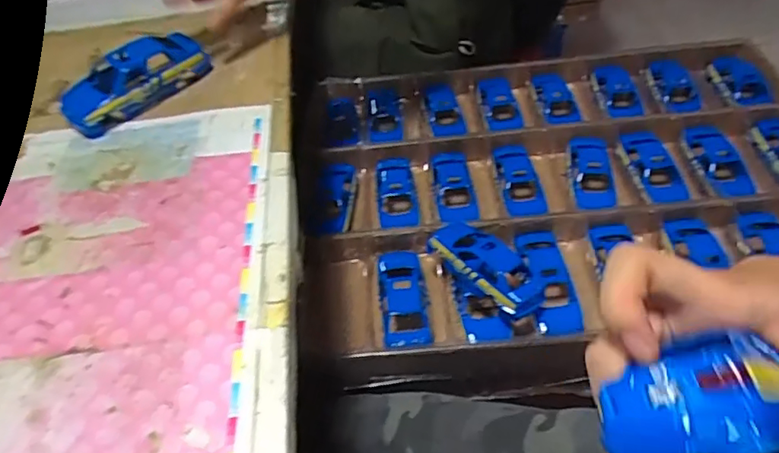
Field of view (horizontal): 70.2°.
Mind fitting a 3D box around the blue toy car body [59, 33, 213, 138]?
[{"bbox_3d":[-0.219,-0.129,0.480,0.126,0.041,0.050,-31,53,-21],"label":"blue toy car body"}]

